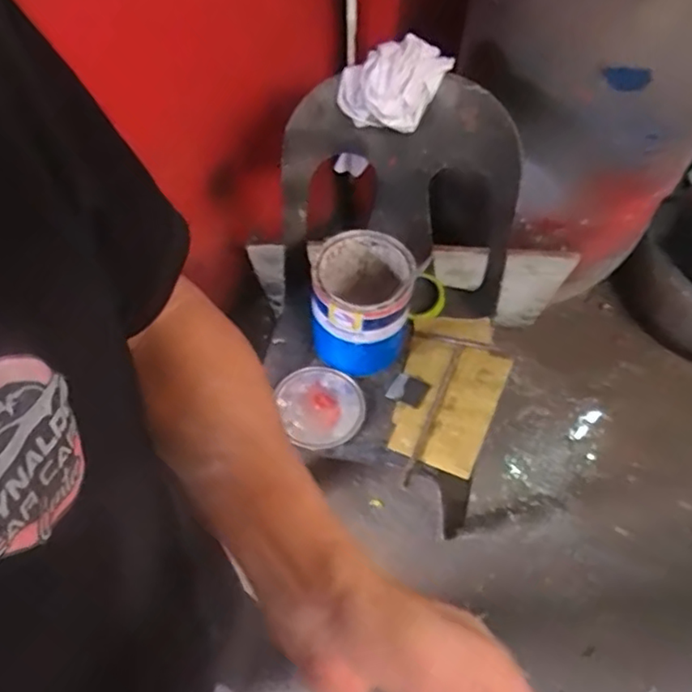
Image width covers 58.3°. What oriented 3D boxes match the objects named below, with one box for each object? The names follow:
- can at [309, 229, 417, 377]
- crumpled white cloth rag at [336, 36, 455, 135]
[{"bbox_3d":[0.026,-0.073,1.063,0.164,0.188,0.167,-1,61,1],"label":"can"},{"bbox_3d":[0.072,-0.398,0.946,0.156,0.095,0.098,14,62,9],"label":"crumpled white cloth rag"}]

